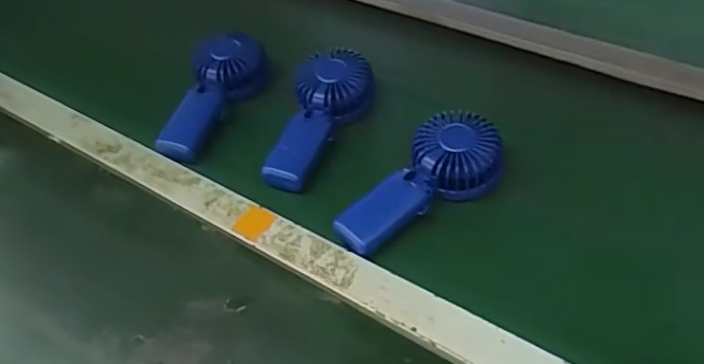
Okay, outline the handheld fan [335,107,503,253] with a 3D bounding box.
[{"bbox_3d":[0.069,0.002,0.531,0.080,0.037,0.179,34,61,30],"label":"handheld fan"}]

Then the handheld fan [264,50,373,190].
[{"bbox_3d":[-0.030,-0.069,0.603,0.081,0.036,0.186,8,51,13],"label":"handheld fan"}]

